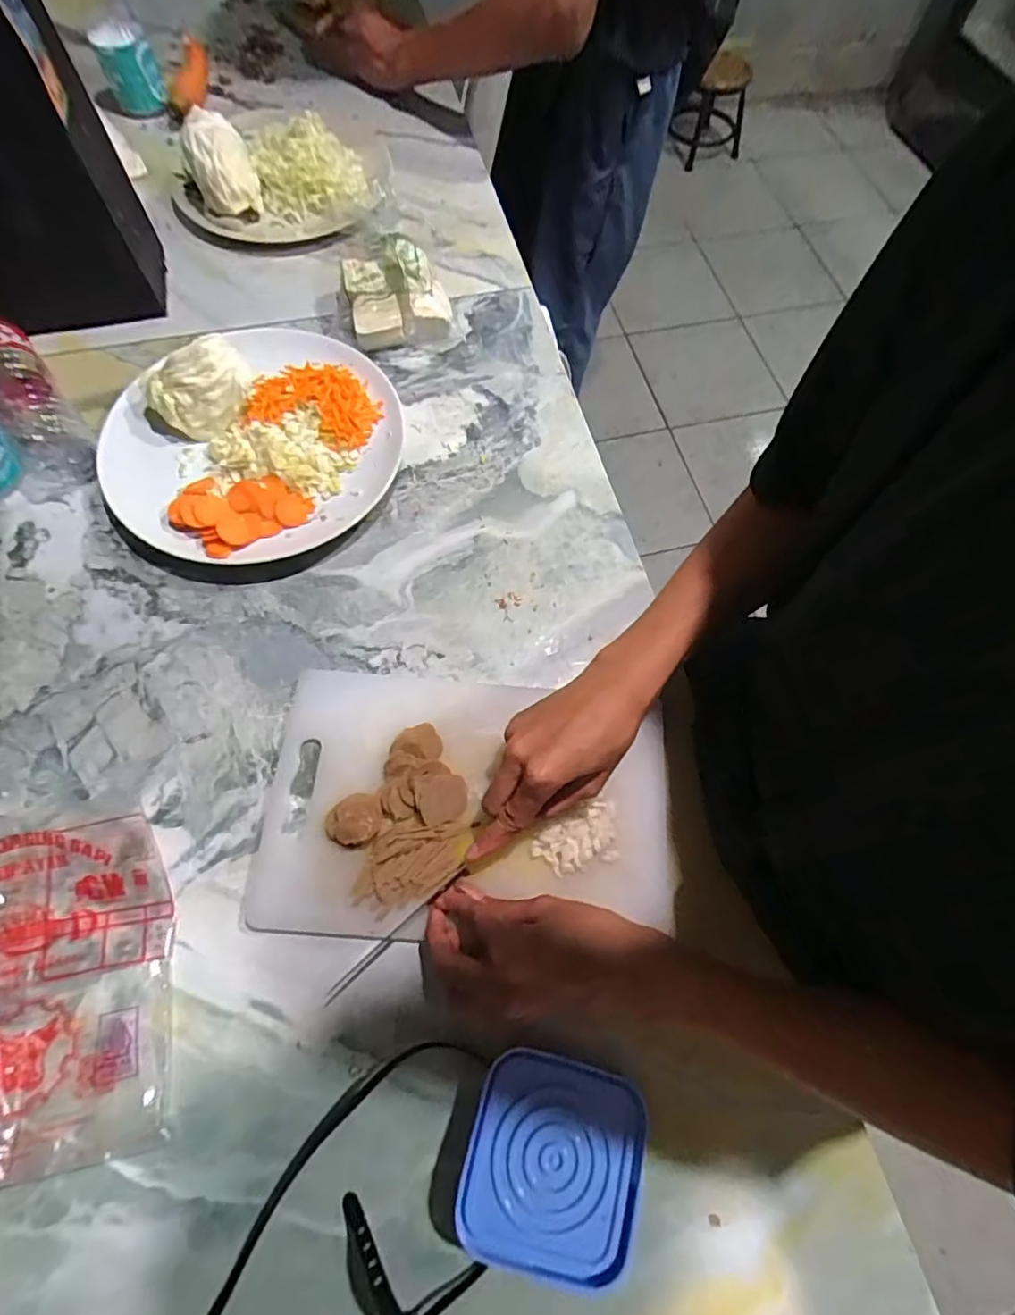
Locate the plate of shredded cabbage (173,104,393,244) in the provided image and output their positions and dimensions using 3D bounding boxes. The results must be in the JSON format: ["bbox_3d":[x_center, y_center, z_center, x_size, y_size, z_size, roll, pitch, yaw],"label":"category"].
[{"bbox_3d":[-0.257,-0.563,0.662,0.230,0.087,0.168,-11,69,-7],"label":"plate of shredded cabbage"}]

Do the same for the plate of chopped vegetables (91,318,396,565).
[{"bbox_3d":[-0.228,-0.210,0.532,0.231,0.072,0.273,18,68,4],"label":"plate of chopped vegetables"}]

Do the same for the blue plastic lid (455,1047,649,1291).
[{"bbox_3d":[0.030,0.310,0.362,0.107,0.012,0.108,15,68,4],"label":"blue plastic lid"}]

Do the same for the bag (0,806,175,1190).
[{"bbox_3d":[-0.316,0.208,0.375,0.172,0.040,0.214,-11,69,-7],"label":"bag"}]

